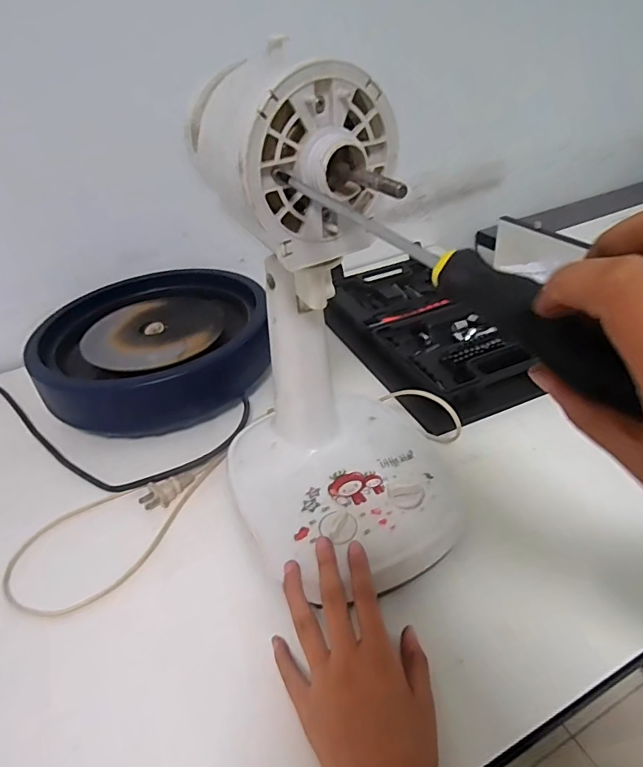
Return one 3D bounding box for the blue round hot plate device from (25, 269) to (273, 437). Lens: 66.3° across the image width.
[{"bbox_3d":[-0.218,-0.060,0.669,0.273,0.080,0.295,-4,37,4],"label":"blue round hot plate device"}]

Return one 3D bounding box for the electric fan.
[{"bbox_3d":[0.003,-0.030,0.351,0.164,0.321,0.193,-25,41,-21],"label":"electric fan"}]

